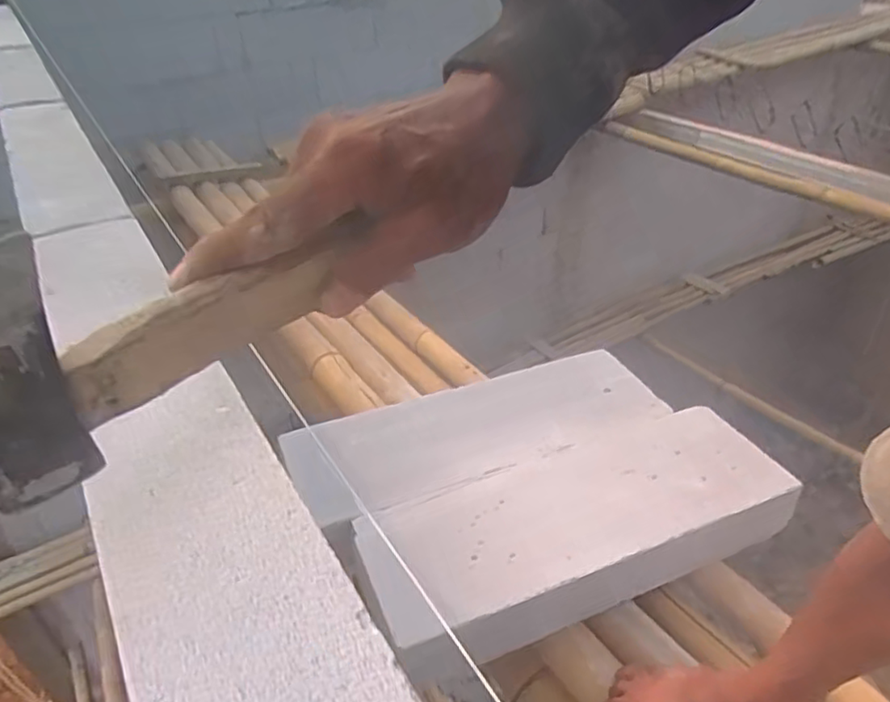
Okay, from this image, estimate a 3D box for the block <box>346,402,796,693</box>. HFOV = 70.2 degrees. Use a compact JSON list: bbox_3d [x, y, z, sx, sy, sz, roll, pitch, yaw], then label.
[{"bbox_3d":[0.184,0.237,0.868,0.569,0.087,0.208,-15,38,-18],"label":"block"}]

